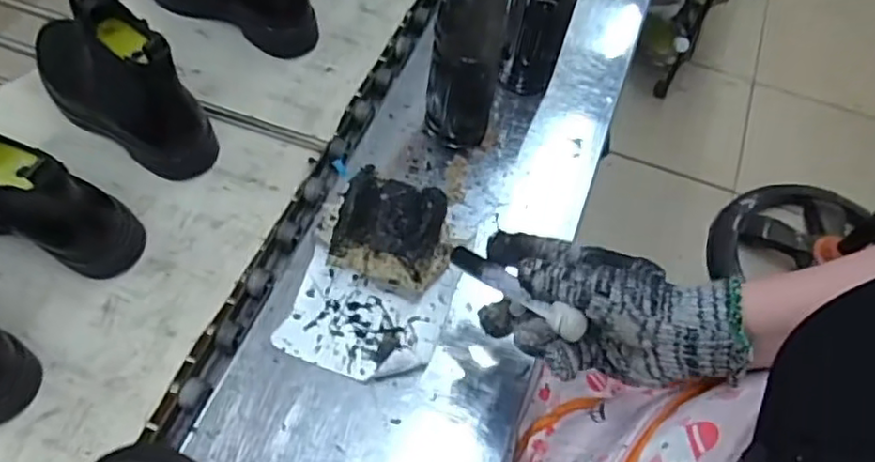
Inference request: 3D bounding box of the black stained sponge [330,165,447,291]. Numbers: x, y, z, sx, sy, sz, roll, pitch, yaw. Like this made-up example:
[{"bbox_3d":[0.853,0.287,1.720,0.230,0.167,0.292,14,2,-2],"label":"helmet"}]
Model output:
[{"bbox_3d":[-0.038,0.003,0.549,0.095,0.085,0.078,16,60,3],"label":"black stained sponge"}]

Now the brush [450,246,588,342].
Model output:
[{"bbox_3d":[0.052,0.040,0.465,0.013,0.014,0.124,-35,40,-22],"label":"brush"}]

